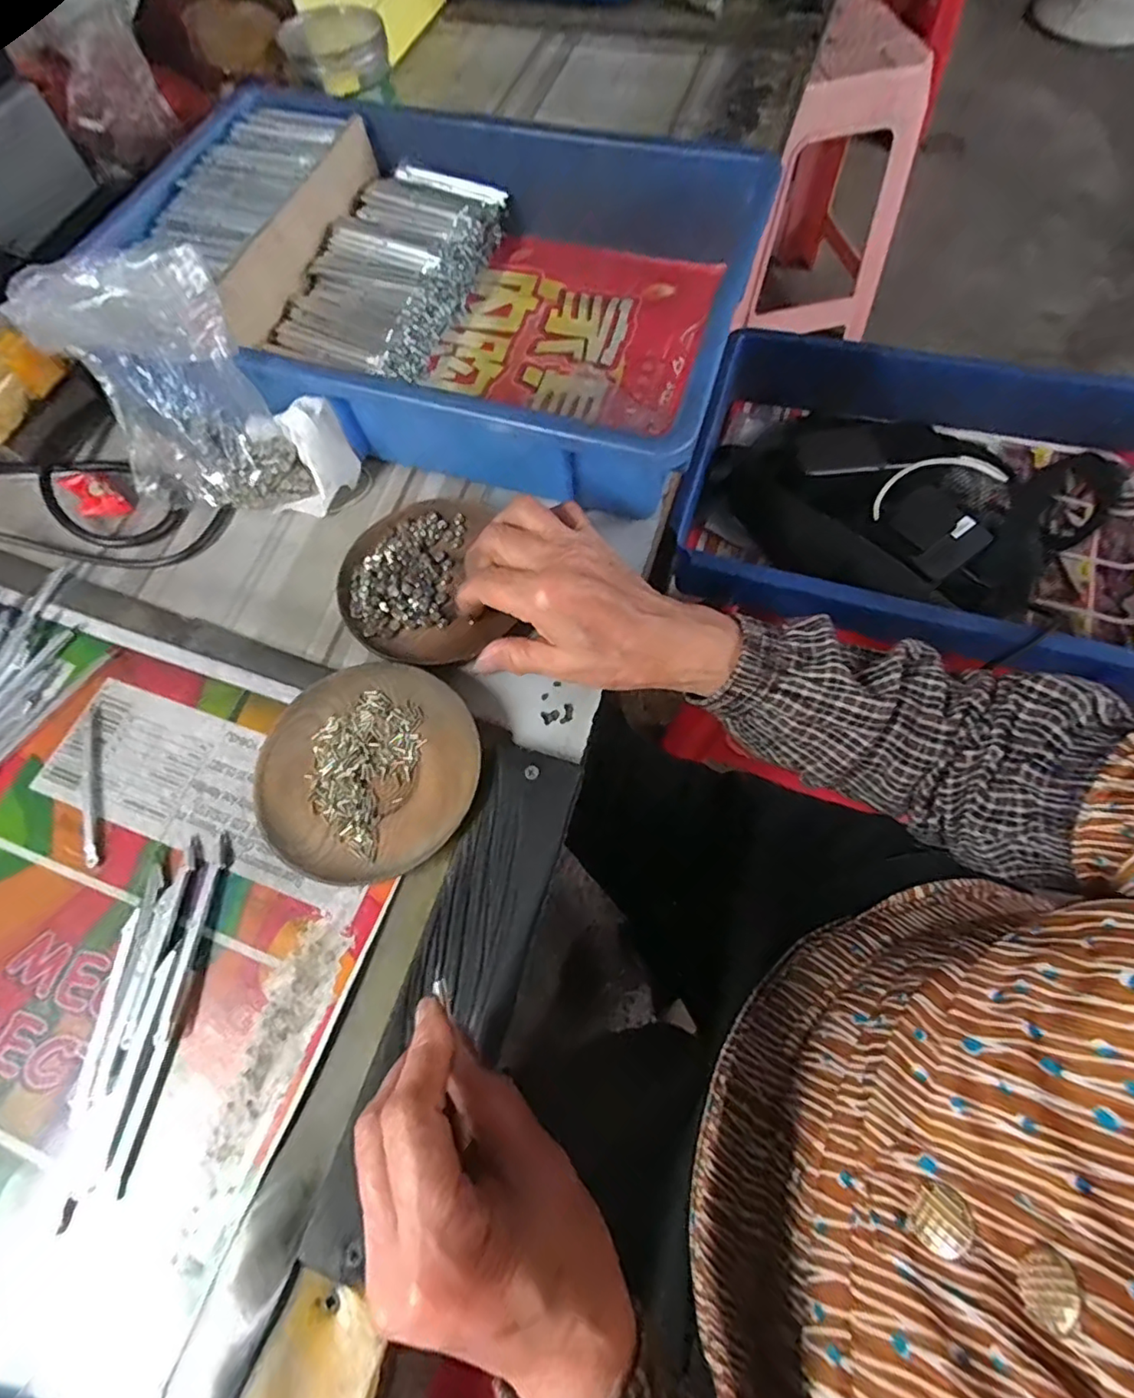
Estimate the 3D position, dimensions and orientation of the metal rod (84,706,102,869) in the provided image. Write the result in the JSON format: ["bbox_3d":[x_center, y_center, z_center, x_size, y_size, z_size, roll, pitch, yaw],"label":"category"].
[{"bbox_3d":[-0.262,0.046,0.329,0.008,0.004,0.093,-16,67,-5],"label":"metal rod"}]

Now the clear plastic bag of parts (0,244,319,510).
[{"bbox_3d":[-0.237,-0.180,0.359,0.120,0.132,0.054,8,67,5],"label":"clear plastic bag of parts"}]

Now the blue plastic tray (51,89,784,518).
[{"bbox_3d":[-0.097,-0.297,0.426,0.426,0.085,0.304,14,68,7],"label":"blue plastic tray"}]

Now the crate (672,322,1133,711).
[{"bbox_3d":[0.338,-0.176,0.541,0.428,0.096,0.304,15,68,9],"label":"crate"}]

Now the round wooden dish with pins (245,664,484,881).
[{"bbox_3d":[-0.105,0.037,0.319,0.115,0.017,0.111,-1,67,1],"label":"round wooden dish with pins"}]

